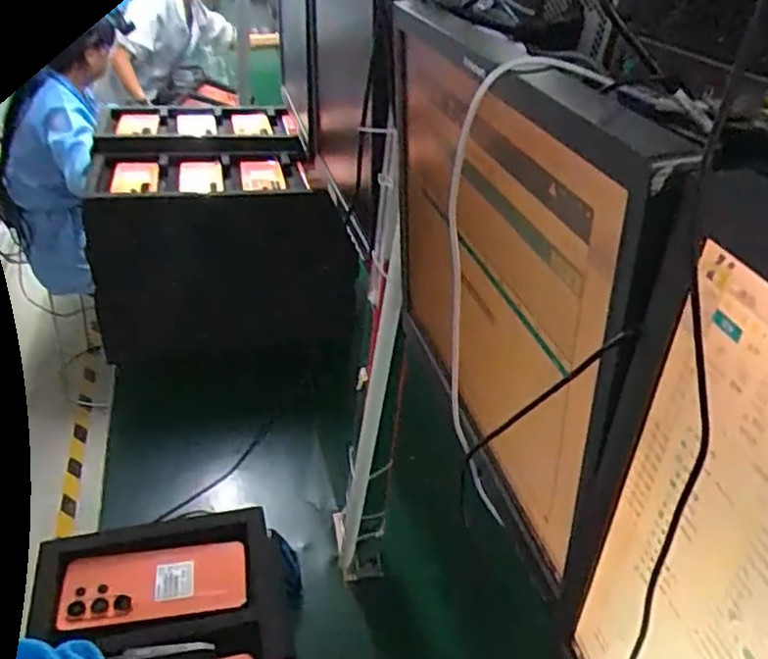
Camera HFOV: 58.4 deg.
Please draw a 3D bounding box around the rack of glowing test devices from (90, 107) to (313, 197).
[{"bbox_3d":[-0.352,-0.342,1.344,0.393,0.086,0.436,-3,34,-14],"label":"rack of glowing test devices"}]

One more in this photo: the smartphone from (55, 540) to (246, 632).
[{"bbox_3d":[-0.219,0.243,0.657,0.166,0.013,0.076,-3,34,-15],"label":"smartphone"}]

